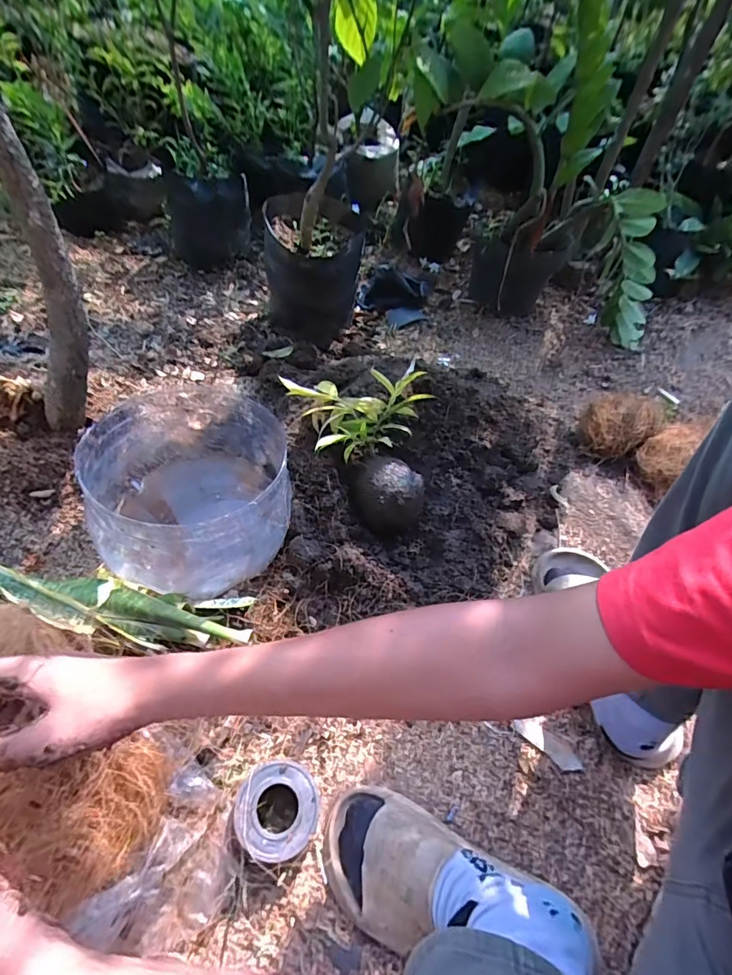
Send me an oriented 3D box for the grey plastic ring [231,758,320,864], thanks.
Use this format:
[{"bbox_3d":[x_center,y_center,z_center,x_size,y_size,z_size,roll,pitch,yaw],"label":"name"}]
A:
[{"bbox_3d":[-0.089,0.329,0.472,0.080,0.047,0.081,4,54,-5],"label":"grey plastic ring"}]

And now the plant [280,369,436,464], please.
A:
[{"bbox_3d":[-0.020,-0.117,0.687,0.190,0.113,0.134,6,54,-4],"label":"plant"}]

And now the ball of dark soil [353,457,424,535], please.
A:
[{"bbox_3d":[0.032,0.014,0.669,0.093,0.082,0.085,13,53,2],"label":"ball of dark soil"}]

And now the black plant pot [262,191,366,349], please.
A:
[{"bbox_3d":[-0.103,-0.436,0.937,0.188,0.219,0.209,-1,54,-8],"label":"black plant pot"}]

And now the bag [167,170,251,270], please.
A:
[{"bbox_3d":[-0.373,-0.635,1.110,0.165,0.188,0.155,9,53,-1],"label":"bag"}]

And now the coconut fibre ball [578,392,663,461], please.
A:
[{"bbox_3d":[0.406,-0.098,0.752,0.099,0.088,0.105,4,54,-5],"label":"coconut fibre ball"}]

